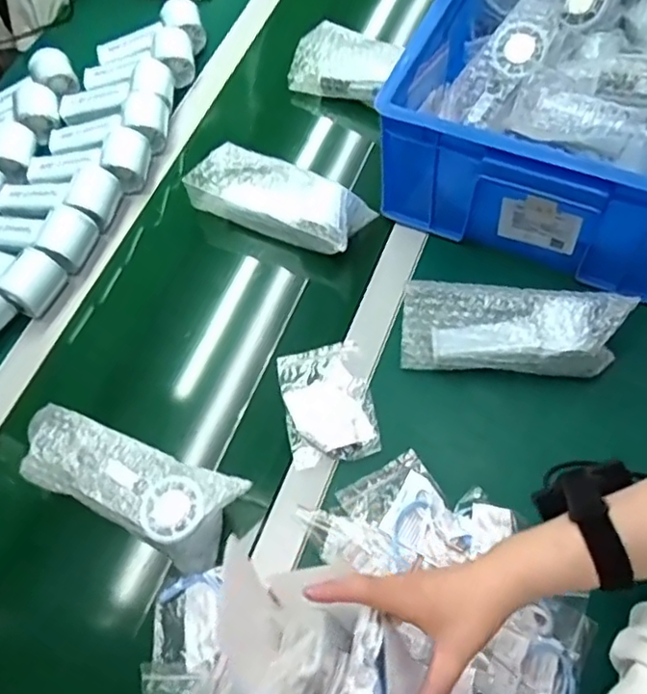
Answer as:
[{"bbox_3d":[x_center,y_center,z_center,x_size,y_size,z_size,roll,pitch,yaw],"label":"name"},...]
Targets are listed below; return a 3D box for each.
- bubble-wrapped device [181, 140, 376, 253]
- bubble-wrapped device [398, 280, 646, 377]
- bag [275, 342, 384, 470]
[{"bbox_3d":[-0.056,-0.170,0.703,0.209,0.068,0.070,21,67,15],"label":"bubble-wrapped device"},{"bbox_3d":[0.180,-0.015,0.597,0.200,0.082,0.065,4,64,7],"label":"bubble-wrapped device"},{"bbox_3d":[0.004,0.056,0.624,0.087,0.016,0.130,-12,63,-1],"label":"bag"}]

